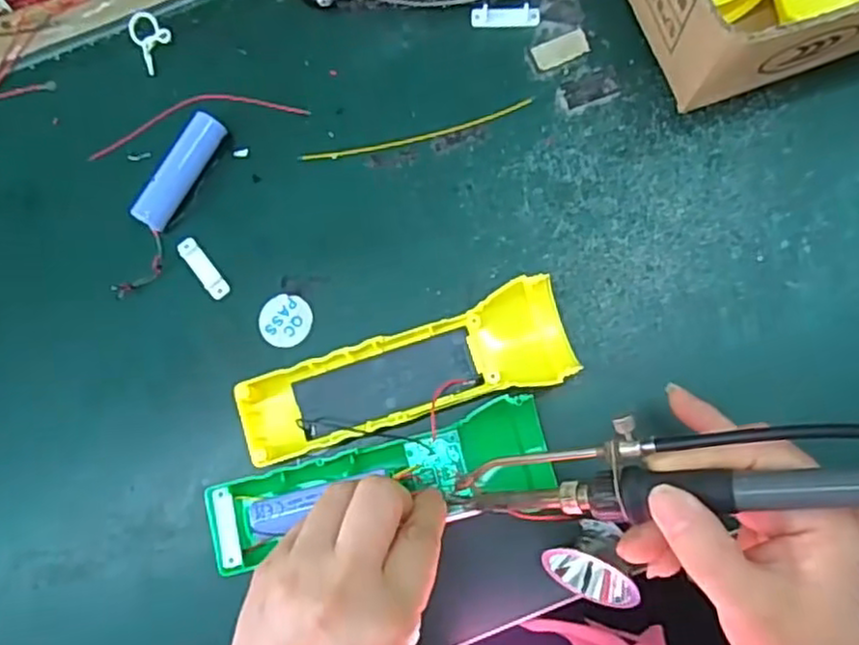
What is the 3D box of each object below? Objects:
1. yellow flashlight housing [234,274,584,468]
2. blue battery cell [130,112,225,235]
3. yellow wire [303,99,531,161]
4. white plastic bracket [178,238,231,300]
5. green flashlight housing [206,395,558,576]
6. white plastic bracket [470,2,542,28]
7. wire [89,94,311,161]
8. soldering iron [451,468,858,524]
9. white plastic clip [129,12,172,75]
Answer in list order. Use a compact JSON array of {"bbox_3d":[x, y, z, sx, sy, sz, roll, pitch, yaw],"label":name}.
[{"bbox_3d":[-0.012,0.025,0.351,0.161,0.026,0.049,-16,80,1],"label":"yellow flashlight housing"},{"bbox_3d":[-0.132,-0.080,0.377,0.018,0.015,0.067,31,84,8],"label":"blue battery cell"},{"bbox_3d":[-0.007,-0.102,0.385,0.128,0.004,0.008,-14,80,1],"label":"yellow wire"},{"bbox_3d":[-0.120,-0.029,0.376,0.010,0.004,0.038,-38,81,-3],"label":"white plastic bracket"},{"bbox_3d":[-0.024,0.076,0.335,0.164,0.024,0.043,-15,80,-2],"label":"green flashlight housing"},{"bbox_3d":[0.042,-0.169,0.391,0.038,0.004,0.012,1,81,4],"label":"white plastic bracket"},{"bbox_3d":[-0.129,-0.115,0.393,0.121,0.006,0.026,-13,80,1],"label":"wire"},{"bbox_3d":[0.102,0.062,0.259,0.202,0.015,0.017,-11,79,31],"label":"soldering iron"},{"bbox_3d":[-0.156,-0.160,0.398,0.020,0.004,0.038,-26,80,-1],"label":"white plastic clip"}]

